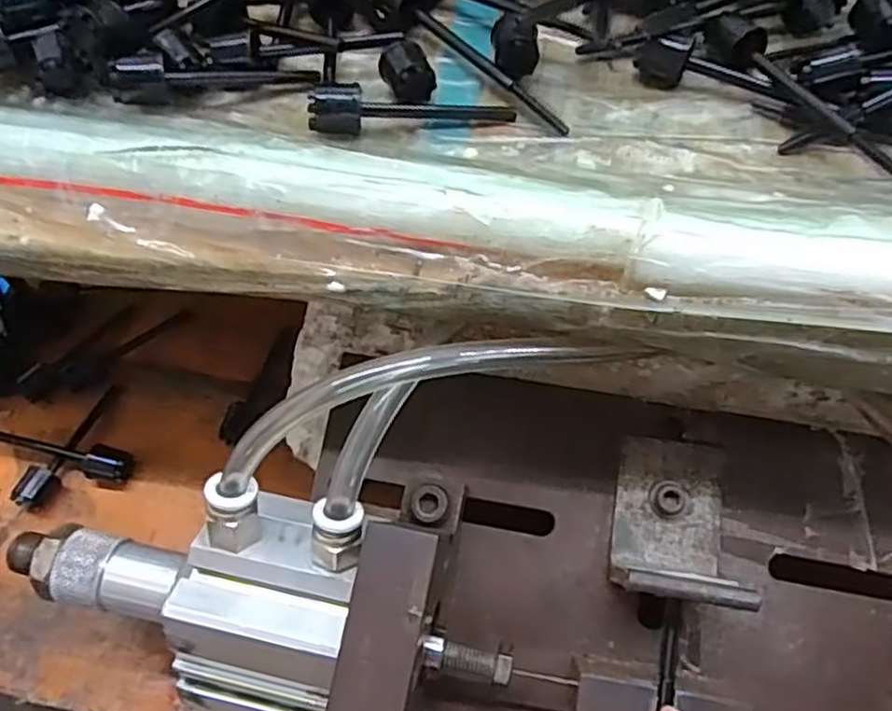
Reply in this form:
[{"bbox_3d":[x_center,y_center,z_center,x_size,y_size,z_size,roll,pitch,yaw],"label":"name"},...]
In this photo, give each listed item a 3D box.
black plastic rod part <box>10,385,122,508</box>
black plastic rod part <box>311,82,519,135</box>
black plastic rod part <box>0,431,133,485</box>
[{"bbox_3d":[-0.166,0.038,0.317,0.010,0.013,0.062,20,62,13],"label":"black plastic rod part"},{"bbox_3d":[-0.011,-0.076,0.224,0.064,0.014,0.014,-7,58,-22],"label":"black plastic rod part"},{"bbox_3d":[-0.170,0.040,0.315,0.065,0.015,0.013,16,61,11],"label":"black plastic rod part"}]

